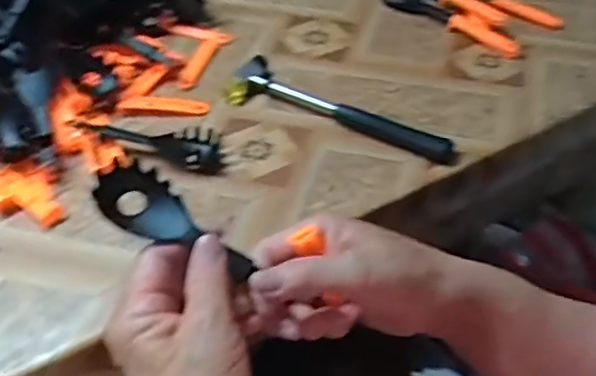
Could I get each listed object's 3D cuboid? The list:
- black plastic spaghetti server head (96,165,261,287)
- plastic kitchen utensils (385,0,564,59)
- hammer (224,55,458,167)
[{"bbox_3d":[-0.068,0.021,0.344,0.097,0.014,0.033,33,51,-1],"label":"black plastic spaghetti server head"},{"bbox_3d":[0.179,-0.220,0.699,0.124,0.029,0.232,-32,56,-29],"label":"plastic kitchen utensils"},{"bbox_3d":[0.041,-0.073,0.555,0.212,0.019,0.059,20,49,15],"label":"hammer"}]

